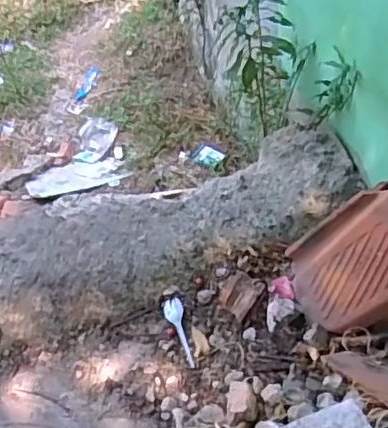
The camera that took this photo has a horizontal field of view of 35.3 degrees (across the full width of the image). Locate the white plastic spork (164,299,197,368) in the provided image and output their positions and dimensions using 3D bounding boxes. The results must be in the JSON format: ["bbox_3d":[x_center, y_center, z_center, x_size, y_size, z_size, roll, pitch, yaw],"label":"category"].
[{"bbox_3d":[-0.029,0.225,1.156,0.036,0.006,0.155,-10,47,-5],"label":"white plastic spork"}]

